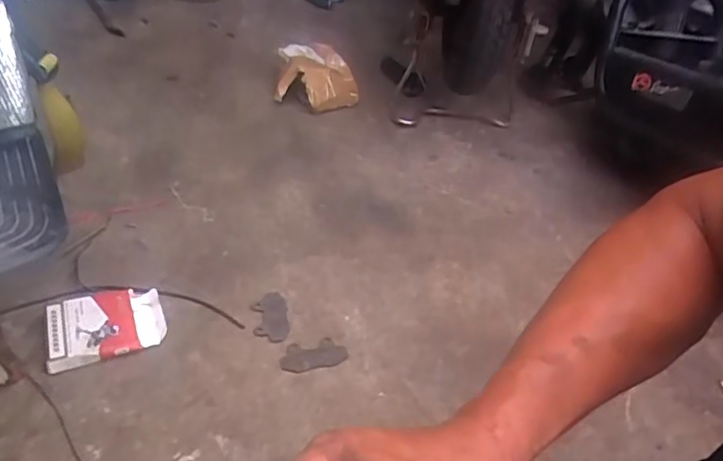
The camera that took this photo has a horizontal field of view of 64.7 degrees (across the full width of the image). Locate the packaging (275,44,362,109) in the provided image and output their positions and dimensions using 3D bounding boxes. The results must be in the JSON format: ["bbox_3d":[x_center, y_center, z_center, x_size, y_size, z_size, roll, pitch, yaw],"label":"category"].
[{"bbox_3d":[-0.083,-0.292,1.093,0.154,0.083,0.158,0,40,-6],"label":"packaging"}]

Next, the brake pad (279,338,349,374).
[{"bbox_3d":[-0.055,0.141,0.650,0.074,0.004,0.039,-6,41,-13],"label":"brake pad"}]

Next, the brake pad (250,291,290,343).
[{"bbox_3d":[-0.109,0.103,0.685,0.042,0.005,0.073,-6,41,-13],"label":"brake pad"}]

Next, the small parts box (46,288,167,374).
[{"bbox_3d":[-0.289,0.105,0.648,0.117,0.026,0.096,-11,43,-18],"label":"small parts box"}]

